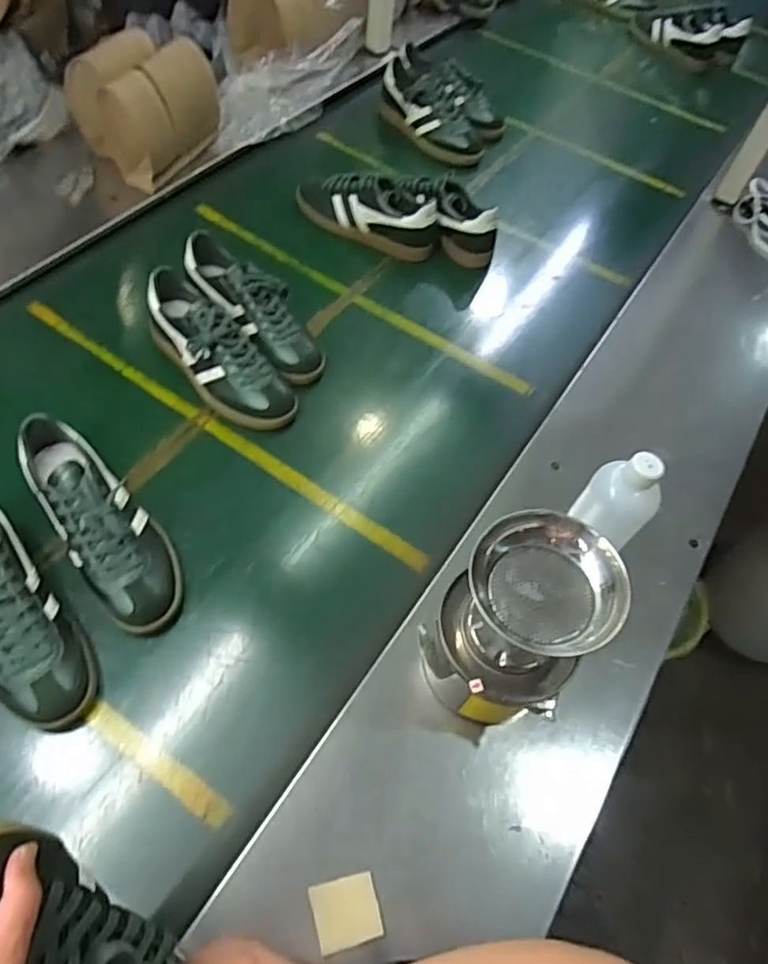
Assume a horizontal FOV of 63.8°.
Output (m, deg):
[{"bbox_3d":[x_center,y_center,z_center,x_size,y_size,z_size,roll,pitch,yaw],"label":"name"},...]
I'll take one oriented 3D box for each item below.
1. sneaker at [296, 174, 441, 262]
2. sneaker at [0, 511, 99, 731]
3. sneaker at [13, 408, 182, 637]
[{"bbox_3d":[-0.029,-0.489,1.100,0.265,0.099,0.093,25,58,7],"label":"sneaker"},{"bbox_3d":[-0.399,0.130,0.636,0.099,0.083,0.278,-31,75,-23],"label":"sneaker"},{"bbox_3d":[-0.322,0.040,0.701,0.100,0.091,0.278,-33,76,-24],"label":"sneaker"}]

